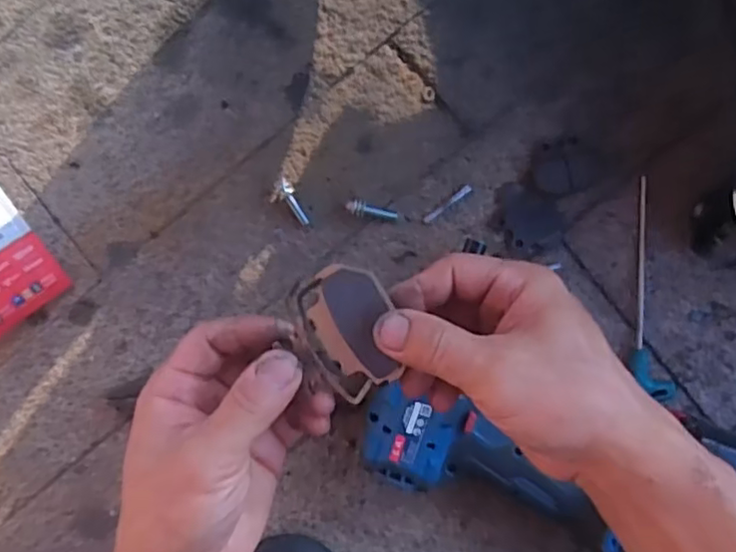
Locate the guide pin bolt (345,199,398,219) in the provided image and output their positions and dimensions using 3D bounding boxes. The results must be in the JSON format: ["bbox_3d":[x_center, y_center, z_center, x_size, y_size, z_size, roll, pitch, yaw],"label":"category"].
[{"bbox_3d":[0.003,-0.050,0.506,0.040,0.008,0.011,12,91,-11],"label":"guide pin bolt"}]

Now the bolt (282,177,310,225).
[{"bbox_3d":[-0.057,-0.057,0.509,0.008,0.006,0.038,-27,103,2],"label":"bolt"}]

